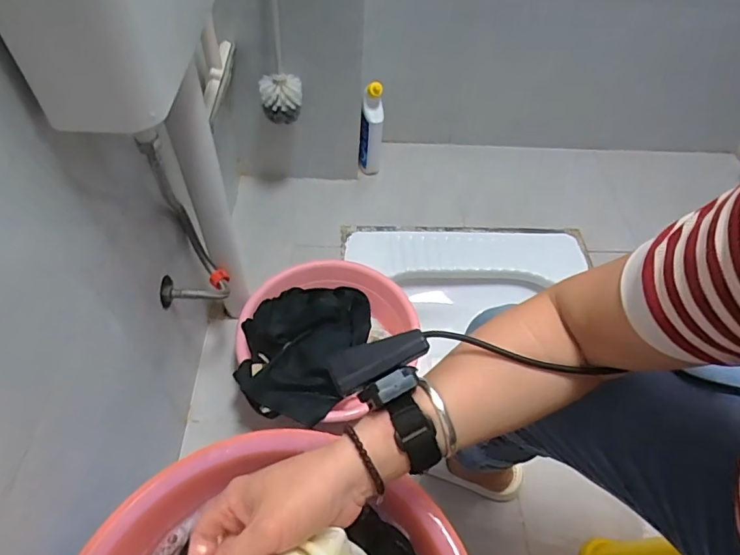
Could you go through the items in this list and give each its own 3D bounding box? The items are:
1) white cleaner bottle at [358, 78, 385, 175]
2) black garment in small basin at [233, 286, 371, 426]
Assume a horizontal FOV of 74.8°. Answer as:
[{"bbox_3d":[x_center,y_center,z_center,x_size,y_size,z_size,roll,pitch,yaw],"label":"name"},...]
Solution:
[{"bbox_3d":[0.003,-0.350,1.144,0.055,0.229,0.049,5,52,-1],"label":"white cleaner bottle"},{"bbox_3d":[-0.111,0.096,0.790,0.205,0.082,0.267,18,53,10],"label":"black garment in small basin"}]

